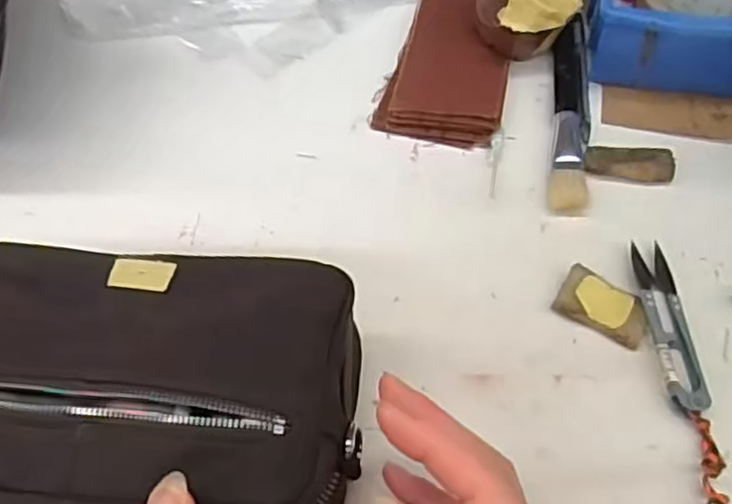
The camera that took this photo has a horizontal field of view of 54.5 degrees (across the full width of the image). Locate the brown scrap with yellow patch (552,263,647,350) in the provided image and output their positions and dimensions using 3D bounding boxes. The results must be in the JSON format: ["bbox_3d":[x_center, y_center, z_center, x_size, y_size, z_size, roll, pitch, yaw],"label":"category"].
[{"bbox_3d":[0.126,0.029,0.376,0.047,0.005,0.030,28,60,20],"label":"brown scrap with yellow patch"}]

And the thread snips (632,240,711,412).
[{"bbox_3d":[0.157,0.036,0.369,0.023,0.011,0.101,-1,54,1],"label":"thread snips"}]

